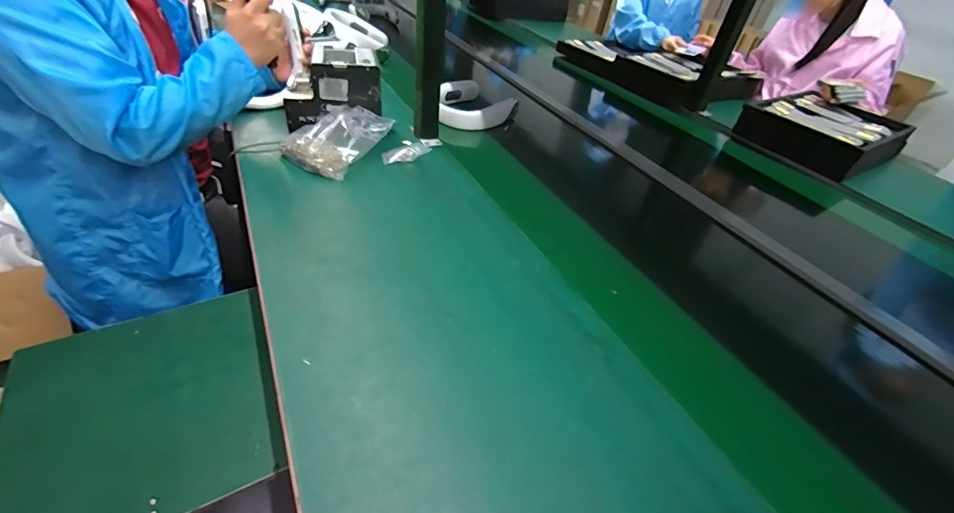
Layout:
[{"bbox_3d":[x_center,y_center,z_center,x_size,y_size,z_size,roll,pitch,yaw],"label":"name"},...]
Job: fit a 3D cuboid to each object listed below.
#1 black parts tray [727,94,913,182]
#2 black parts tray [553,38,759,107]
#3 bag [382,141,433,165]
[{"bbox_3d":[0.963,-0.354,1.145,0.399,0.089,0.304,-19,48,-29],"label":"black parts tray"},{"bbox_3d":[0.653,-0.699,1.510,0.391,0.089,0.596,-20,48,-30],"label":"black parts tray"},{"bbox_3d":[-0.137,-0.203,0.810,0.038,0.018,0.108,35,47,27],"label":"bag"}]

